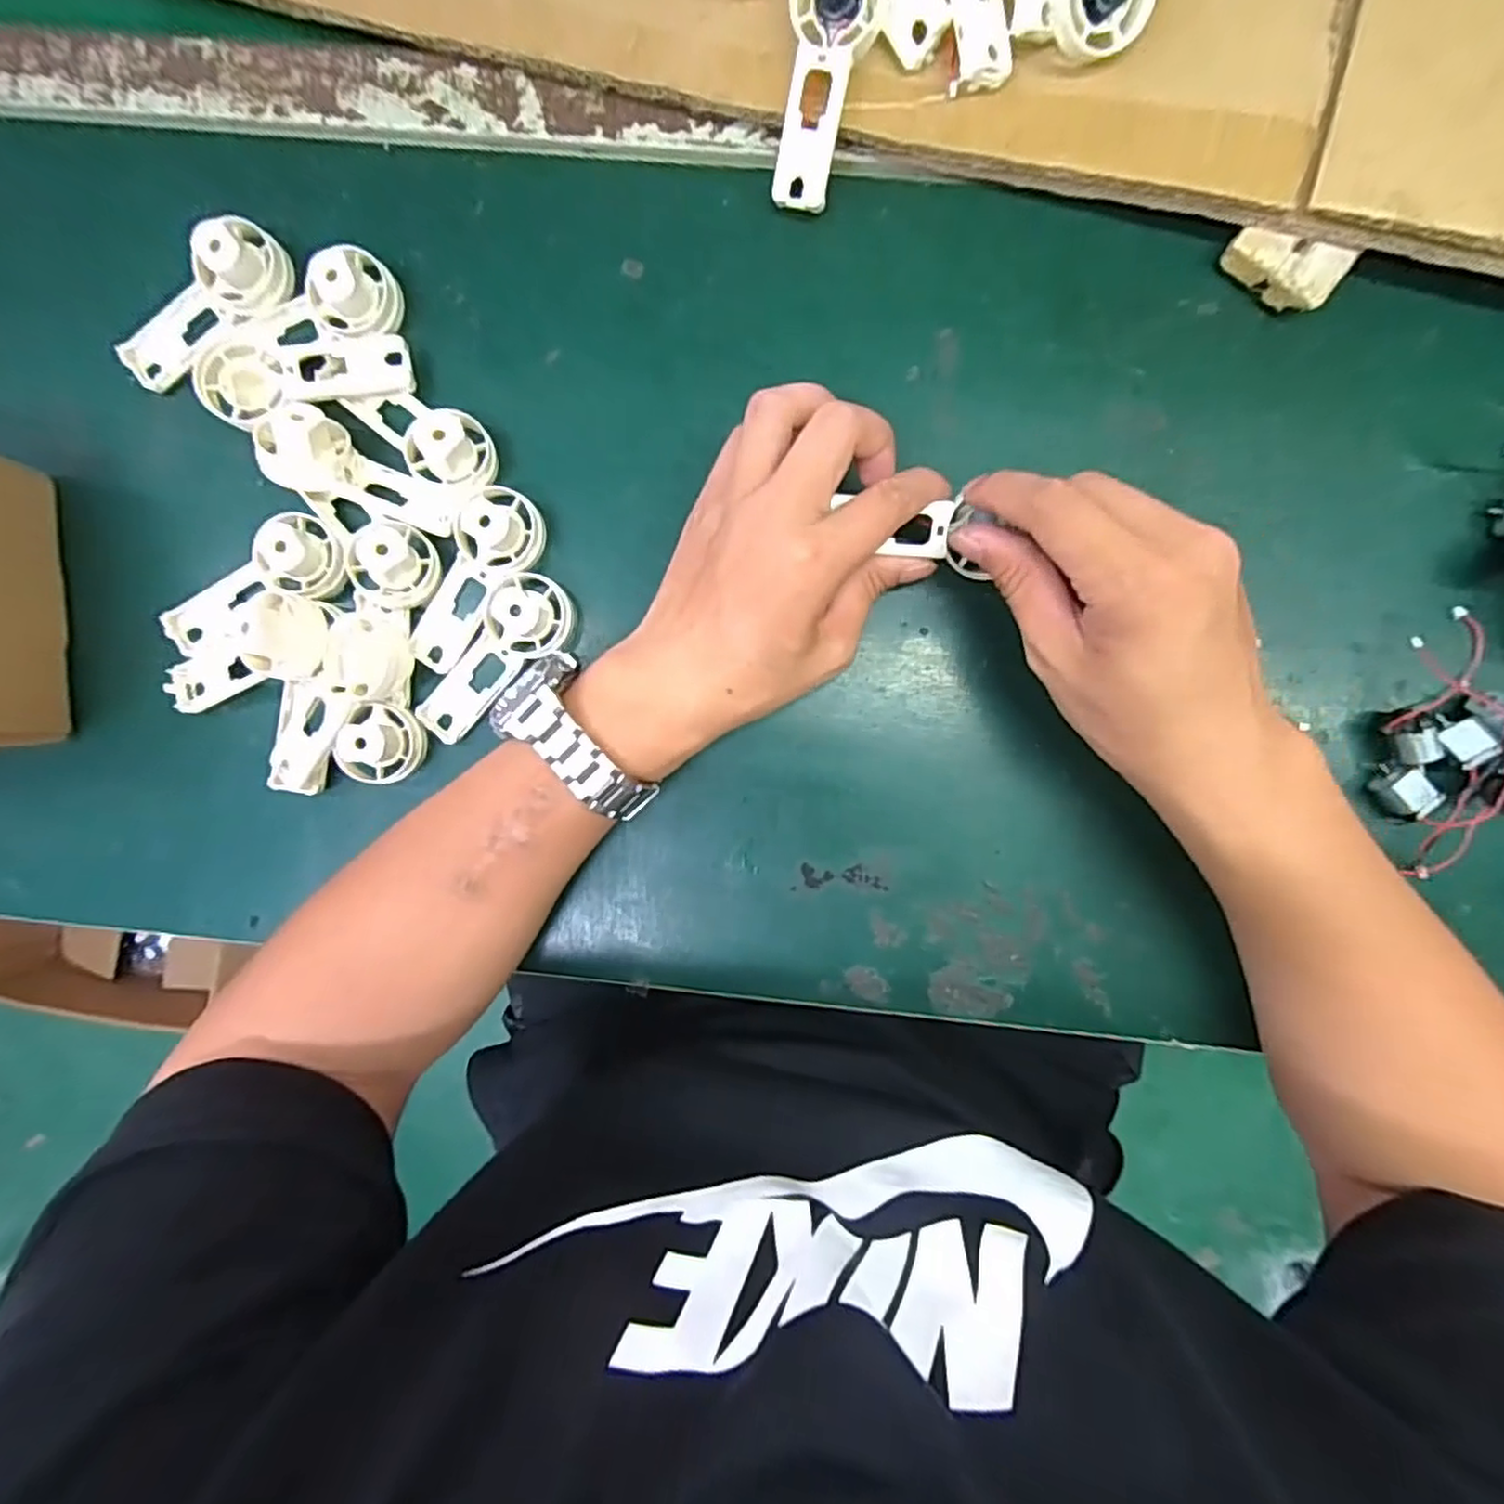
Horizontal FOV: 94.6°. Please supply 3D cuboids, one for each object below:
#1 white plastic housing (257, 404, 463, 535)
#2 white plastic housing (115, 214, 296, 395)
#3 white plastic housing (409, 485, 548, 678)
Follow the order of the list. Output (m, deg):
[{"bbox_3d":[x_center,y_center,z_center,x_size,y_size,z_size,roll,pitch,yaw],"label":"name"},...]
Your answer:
[{"bbox_3d":[-0.181,-0.130,0.327,0.090,0.025,0.035,21,91,-11],"label":"white plastic housing"},{"bbox_3d":[-0.261,-0.211,0.329,0.092,0.035,0.035,-36,89,2],"label":"white plastic housing"},{"bbox_3d":[-0.135,-0.083,0.334,0.038,0.023,0.092,36,104,1],"label":"white plastic housing"}]

